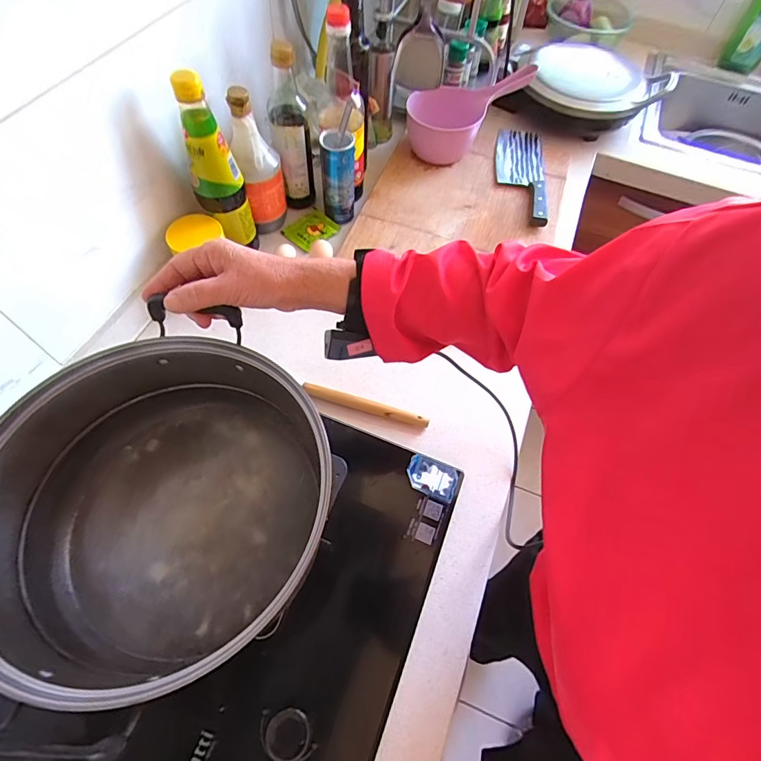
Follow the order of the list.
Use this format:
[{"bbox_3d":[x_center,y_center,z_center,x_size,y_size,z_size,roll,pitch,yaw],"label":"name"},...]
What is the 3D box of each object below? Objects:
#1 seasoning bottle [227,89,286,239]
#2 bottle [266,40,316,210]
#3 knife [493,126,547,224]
[{"bbox_3d":[-0.187,-0.335,0.660,0.069,0.199,0.080,-7,61,-8],"label":"seasoning bottle"},{"bbox_3d":[-0.141,-0.393,0.669,0.059,0.228,0.060,-7,61,-8],"label":"bottle"},{"bbox_3d":[0.262,-0.381,0.786,0.085,0.026,0.251,5,60,-1],"label":"knife"}]

